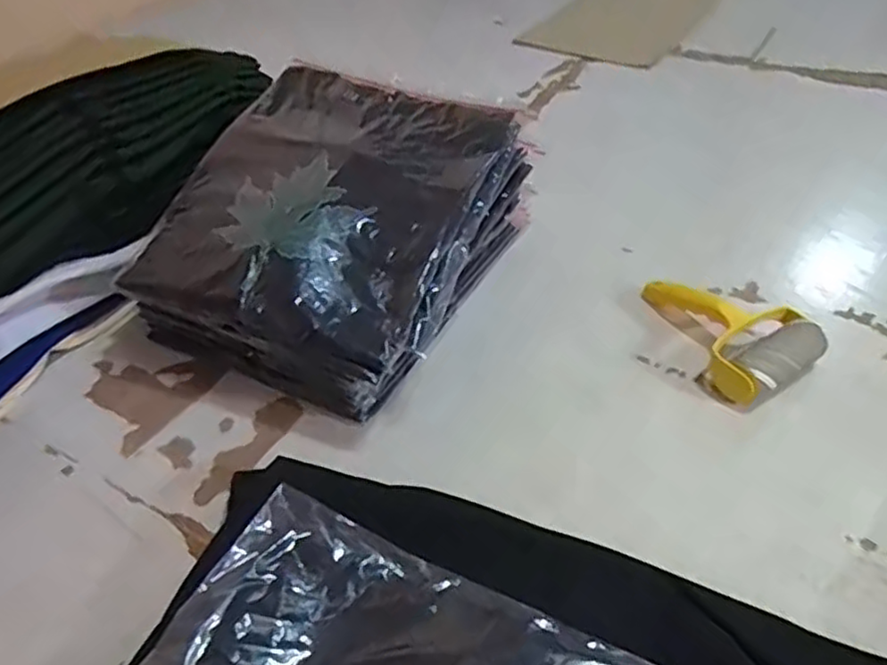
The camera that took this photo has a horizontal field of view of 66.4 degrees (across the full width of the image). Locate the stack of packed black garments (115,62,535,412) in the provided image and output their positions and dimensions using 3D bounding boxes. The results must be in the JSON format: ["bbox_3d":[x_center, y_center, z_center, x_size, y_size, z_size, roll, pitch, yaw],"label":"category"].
[{"bbox_3d":[-0.103,-0.108,0.716,0.291,0.169,0.353,16,46,19],"label":"stack of packed black garments"}]

